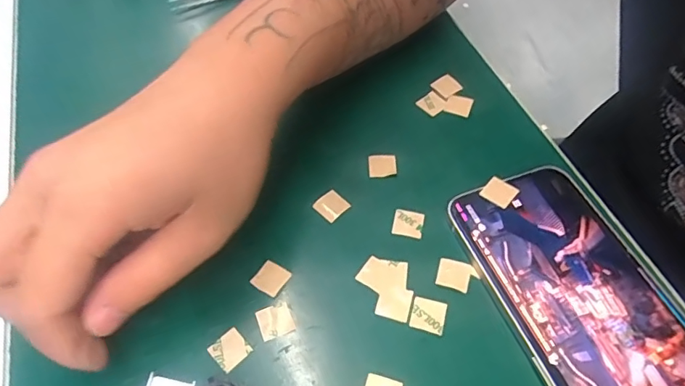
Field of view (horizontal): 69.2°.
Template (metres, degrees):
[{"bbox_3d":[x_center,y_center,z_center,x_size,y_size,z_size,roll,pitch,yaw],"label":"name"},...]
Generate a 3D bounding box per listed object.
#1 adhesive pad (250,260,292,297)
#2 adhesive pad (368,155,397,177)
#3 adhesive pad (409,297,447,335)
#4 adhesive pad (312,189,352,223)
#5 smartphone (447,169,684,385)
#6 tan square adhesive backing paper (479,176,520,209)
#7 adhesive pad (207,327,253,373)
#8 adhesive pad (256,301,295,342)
[{"bbox_3d":[-0.035,0.040,0.240,0.015,0.004,0.015,30,61,21],"label":"adhesive pad"},{"bbox_3d":[0.023,-0.016,0.280,0.016,0.004,0.016,-4,52,1],"label":"adhesive pad"},{"bbox_3d":[0.040,0.056,0.228,0.015,0.004,0.015,13,57,11],"label":"adhesive pad"},{"bbox_3d":[-0.006,0.006,0.264,0.015,0.004,0.015,-40,63,-22],"label":"adhesive pad"},{"bbox_3d":[0.110,0.051,0.225,0.071,0.009,0.141,-18,56,-10],"label":"smartphone"},{"bbox_3d":[0.082,-0.001,0.259,0.016,0.004,0.016,34,66,24],"label":"tan square adhesive backing paper"},{"bbox_3d":[-0.050,0.069,0.221,0.015,0.004,0.015,-39,62,-22],"label":"adhesive pad"},{"bbox_3d":[-0.031,0.058,0.228,0.015,0.004,0.015,-19,57,-11],"label":"adhesive pad"}]

